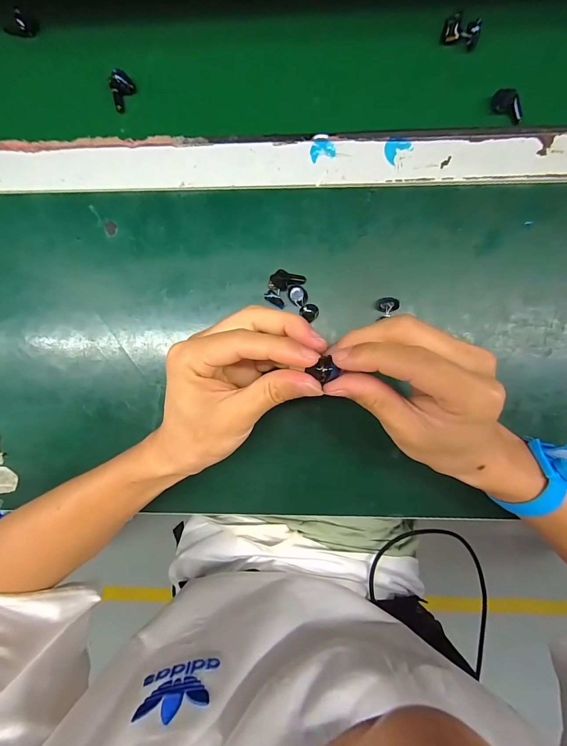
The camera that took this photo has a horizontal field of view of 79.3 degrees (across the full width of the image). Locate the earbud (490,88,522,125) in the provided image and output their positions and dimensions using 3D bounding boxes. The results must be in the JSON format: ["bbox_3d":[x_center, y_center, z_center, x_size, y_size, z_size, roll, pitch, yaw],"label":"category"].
[{"bbox_3d":[0.193,-0.229,0.291,0.031,0.011,0.013,36,93,1],"label":"earbud"}]

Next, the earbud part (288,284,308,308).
[{"bbox_3d":[0.013,-0.069,0.307,0.016,0.009,0.019,-20,90,3],"label":"earbud part"}]

